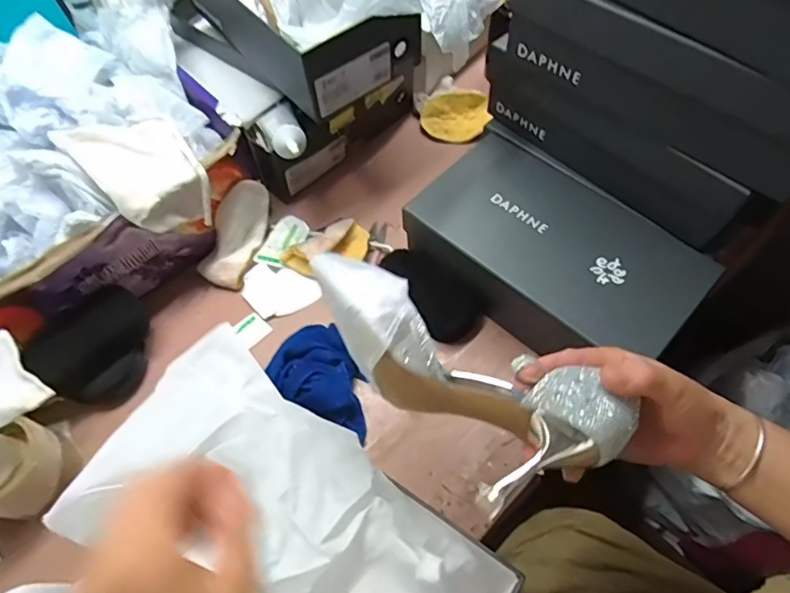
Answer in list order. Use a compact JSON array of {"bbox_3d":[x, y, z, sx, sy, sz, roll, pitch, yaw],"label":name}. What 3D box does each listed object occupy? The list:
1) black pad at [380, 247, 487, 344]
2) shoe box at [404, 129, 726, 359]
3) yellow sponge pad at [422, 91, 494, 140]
[{"bbox_3d":[0.038,-0.004,0.620,0.063,0.025,0.134,-40,67,-18],"label":"black pad"},{"bbox_3d":[0.170,-0.041,0.592,0.292,0.104,0.162,38,69,20],"label":"shoe box"},{"bbox_3d":[0.089,-0.259,0.748,0.095,0.040,0.067,20,64,12],"label":"yellow sponge pad"}]

